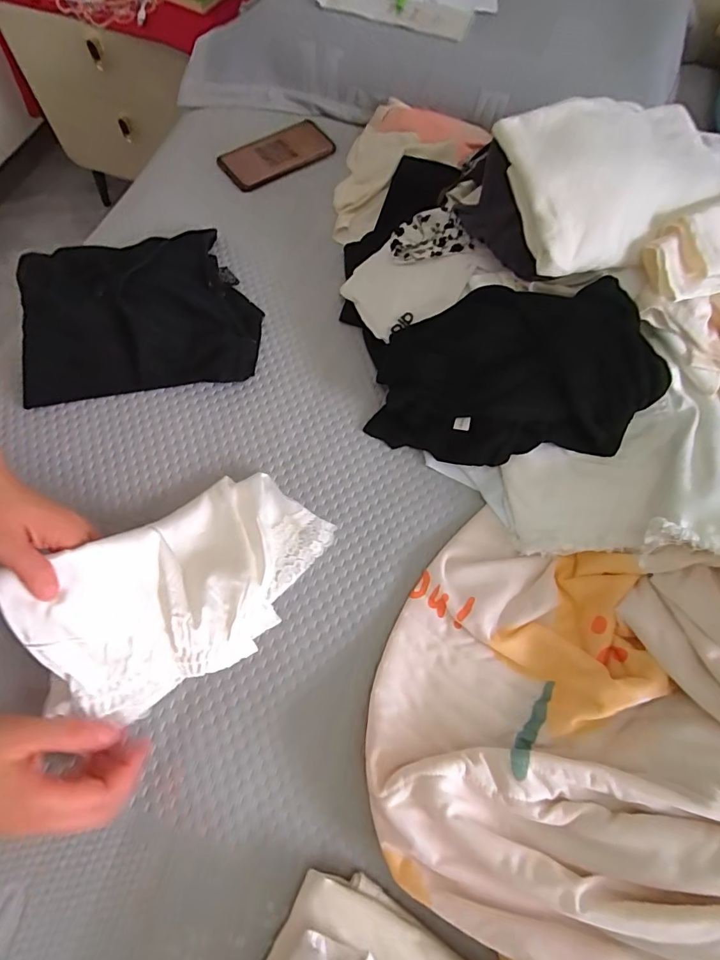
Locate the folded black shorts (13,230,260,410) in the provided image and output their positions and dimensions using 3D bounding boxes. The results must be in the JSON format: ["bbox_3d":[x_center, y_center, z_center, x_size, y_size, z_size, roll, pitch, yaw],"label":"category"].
[{"bbox_3d":[-0.260,-0.202,0.553,0.263,0.046,0.228,-12,68,-8],"label":"folded black shorts"}]

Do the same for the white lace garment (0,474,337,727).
[{"bbox_3d":[-0.144,0.081,0.391,0.236,0.093,0.141,-39,74,-18],"label":"white lace garment"}]

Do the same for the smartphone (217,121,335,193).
[{"bbox_3d":[-0.120,-0.485,0.684,0.168,0.013,0.089,-38,74,-18],"label":"smartphone"}]

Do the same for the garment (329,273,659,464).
[{"bbox_3d":[0.125,-0.104,0.469,0.305,0.149,0.147,9,66,1],"label":"garment"}]

